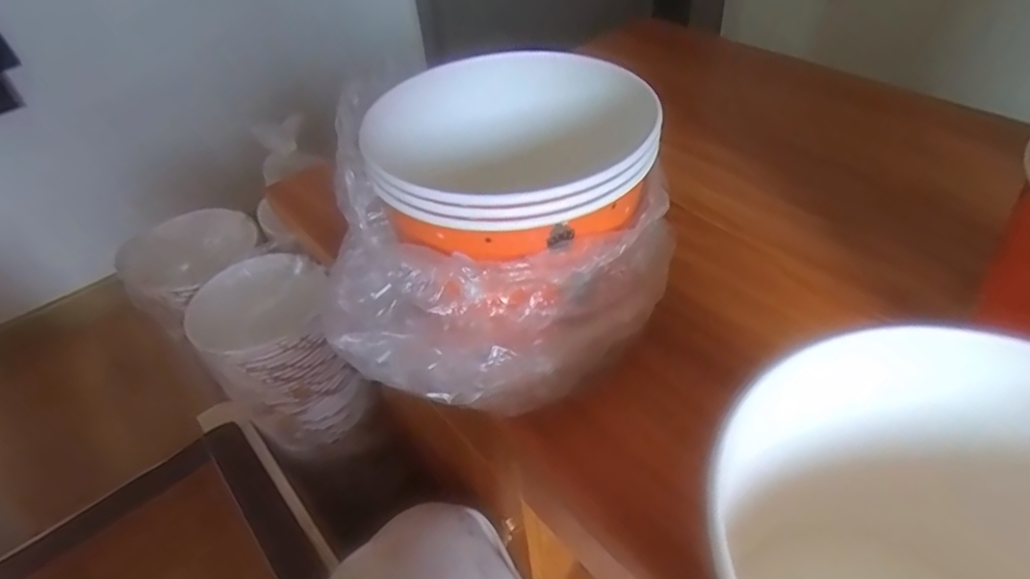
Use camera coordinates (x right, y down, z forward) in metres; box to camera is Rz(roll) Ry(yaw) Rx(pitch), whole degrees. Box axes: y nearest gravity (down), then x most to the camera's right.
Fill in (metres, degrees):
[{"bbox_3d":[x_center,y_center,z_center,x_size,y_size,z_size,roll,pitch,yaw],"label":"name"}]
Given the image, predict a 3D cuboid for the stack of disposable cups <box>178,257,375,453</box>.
[{"bbox_3d":[-0.307,0.087,0.790,0.146,0.215,0.172,-36,51,-28],"label":"stack of disposable cups"}]

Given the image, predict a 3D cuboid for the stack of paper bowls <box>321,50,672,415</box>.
[{"bbox_3d":[-0.019,-0.040,0.369,0.201,0.136,0.174,-13,44,-6],"label":"stack of paper bowls"}]

